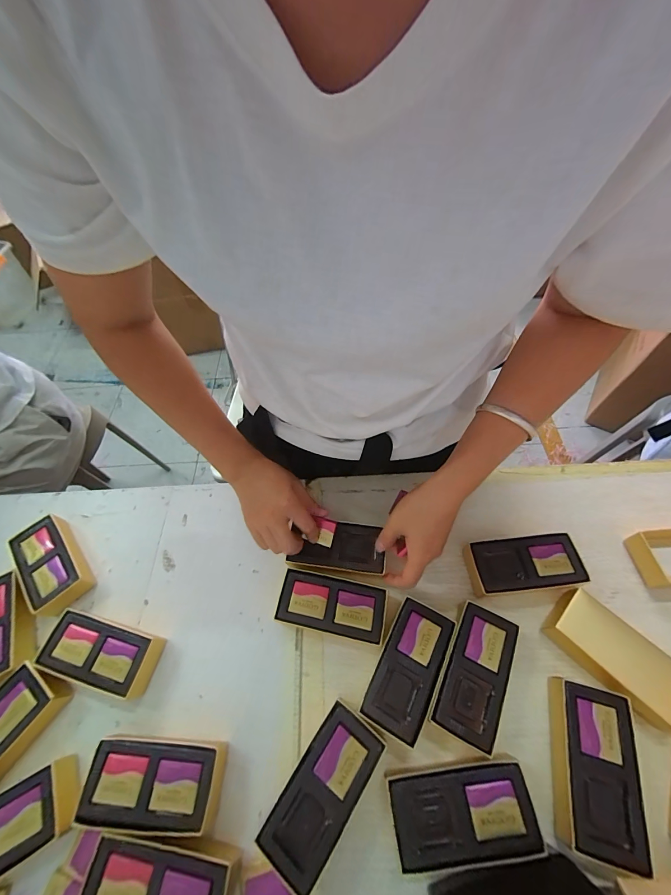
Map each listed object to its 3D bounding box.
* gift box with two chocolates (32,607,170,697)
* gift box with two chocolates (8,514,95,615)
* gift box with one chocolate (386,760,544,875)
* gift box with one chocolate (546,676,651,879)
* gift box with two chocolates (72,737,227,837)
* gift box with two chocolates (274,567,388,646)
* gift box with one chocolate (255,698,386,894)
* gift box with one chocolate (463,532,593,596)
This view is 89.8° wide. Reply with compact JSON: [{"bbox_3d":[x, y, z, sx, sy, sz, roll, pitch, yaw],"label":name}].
[{"bbox_3d":[-0.252,0.220,0.363,0.114,0.032,0.055,11,58,12],"label":"gift box with two chocolates"},{"bbox_3d":[-0.350,0.142,0.418,0.062,0.034,0.110,-38,62,-19],"label":"gift box with two chocolates"},{"bbox_3d":[0.103,0.302,0.281,0.111,0.033,0.053,-7,57,0],"label":"gift box with one chocolate"},{"bbox_3d":[0.222,0.272,0.289,0.057,0.029,0.113,10,58,11],"label":"gift box with one chocolate"},{"bbox_3d":[-0.161,0.299,0.303,0.112,0.034,0.059,-1,57,4],"label":"gift box with two chocolates"},{"bbox_3d":[-0.003,0.175,0.371,0.112,0.032,0.055,8,58,10],"label":"gift box with two chocolates"},{"bbox_3d":[-0.010,0.294,0.294,0.056,0.035,0.112,31,64,22],"label":"gift box with one chocolate"},{"bbox_3d":[0.209,0.133,0.381,0.110,0.034,0.059,-9,57,-1],"label":"gift box with one chocolate"}]

